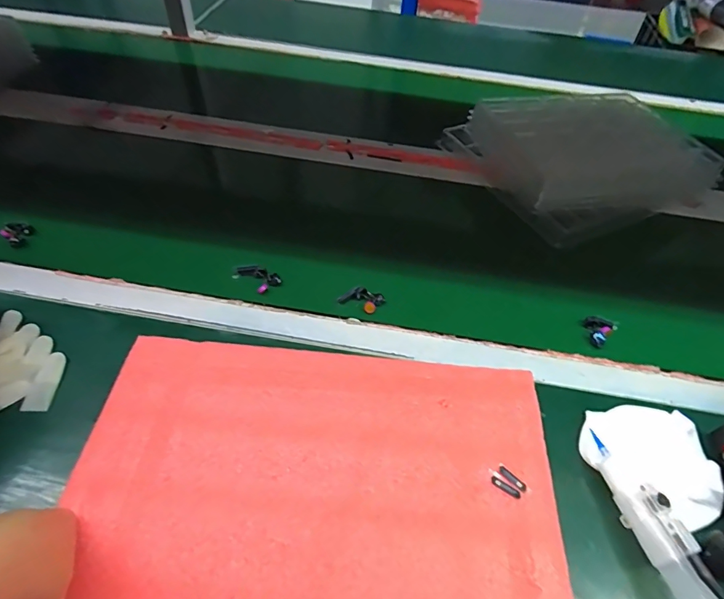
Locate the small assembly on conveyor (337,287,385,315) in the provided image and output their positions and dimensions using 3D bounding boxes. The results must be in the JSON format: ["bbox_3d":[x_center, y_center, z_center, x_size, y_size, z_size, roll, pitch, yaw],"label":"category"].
[{"bbox_3d":[0.000,-0.002,0.517,0.048,0.021,0.030,26,53,16],"label":"small assembly on conveyor"}]

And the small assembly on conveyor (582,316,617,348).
[{"bbox_3d":[0.274,0.035,0.505,0.032,0.015,0.038,37,57,23],"label":"small assembly on conveyor"}]

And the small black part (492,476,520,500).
[{"bbox_3d":[0.126,0.165,0.379,0.027,0.004,0.008,29,54,18],"label":"small black part"}]

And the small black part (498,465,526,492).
[{"bbox_3d":[0.134,0.158,0.384,0.027,0.004,0.009,38,58,24],"label":"small black part"}]

